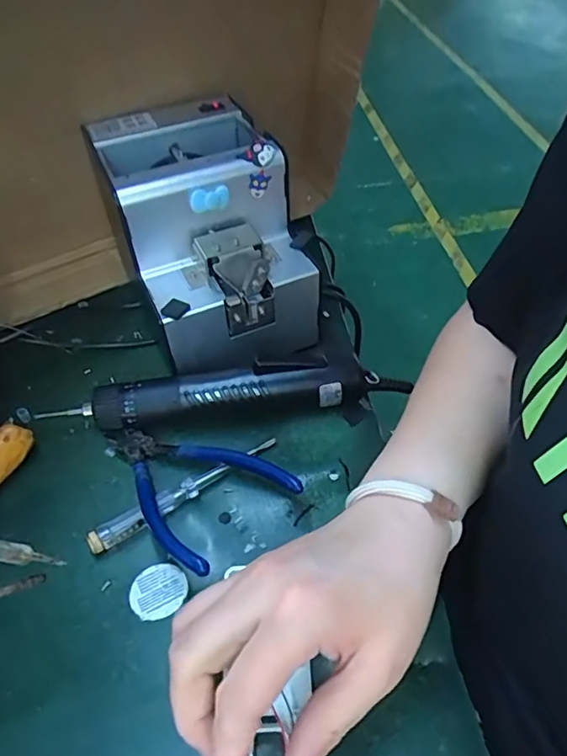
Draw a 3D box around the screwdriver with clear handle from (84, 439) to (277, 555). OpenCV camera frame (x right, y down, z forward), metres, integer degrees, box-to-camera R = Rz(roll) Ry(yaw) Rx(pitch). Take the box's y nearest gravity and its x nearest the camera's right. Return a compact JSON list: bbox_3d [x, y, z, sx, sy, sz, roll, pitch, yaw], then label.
[{"bbox_3d":[-0.065,0.076,0.360,0.138,0.014,0.015,-28,52,-20],"label":"screwdriver with clear handle"}]

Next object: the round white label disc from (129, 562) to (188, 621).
[{"bbox_3d":[-0.076,0.128,0.322,0.032,0.004,0.034,-2,48,2],"label":"round white label disc"}]

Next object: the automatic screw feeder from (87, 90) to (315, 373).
[{"bbox_3d":[-0.062,-0.113,0.429,0.126,0.140,0.175,-21,50,-15],"label":"automatic screw feeder"}]

